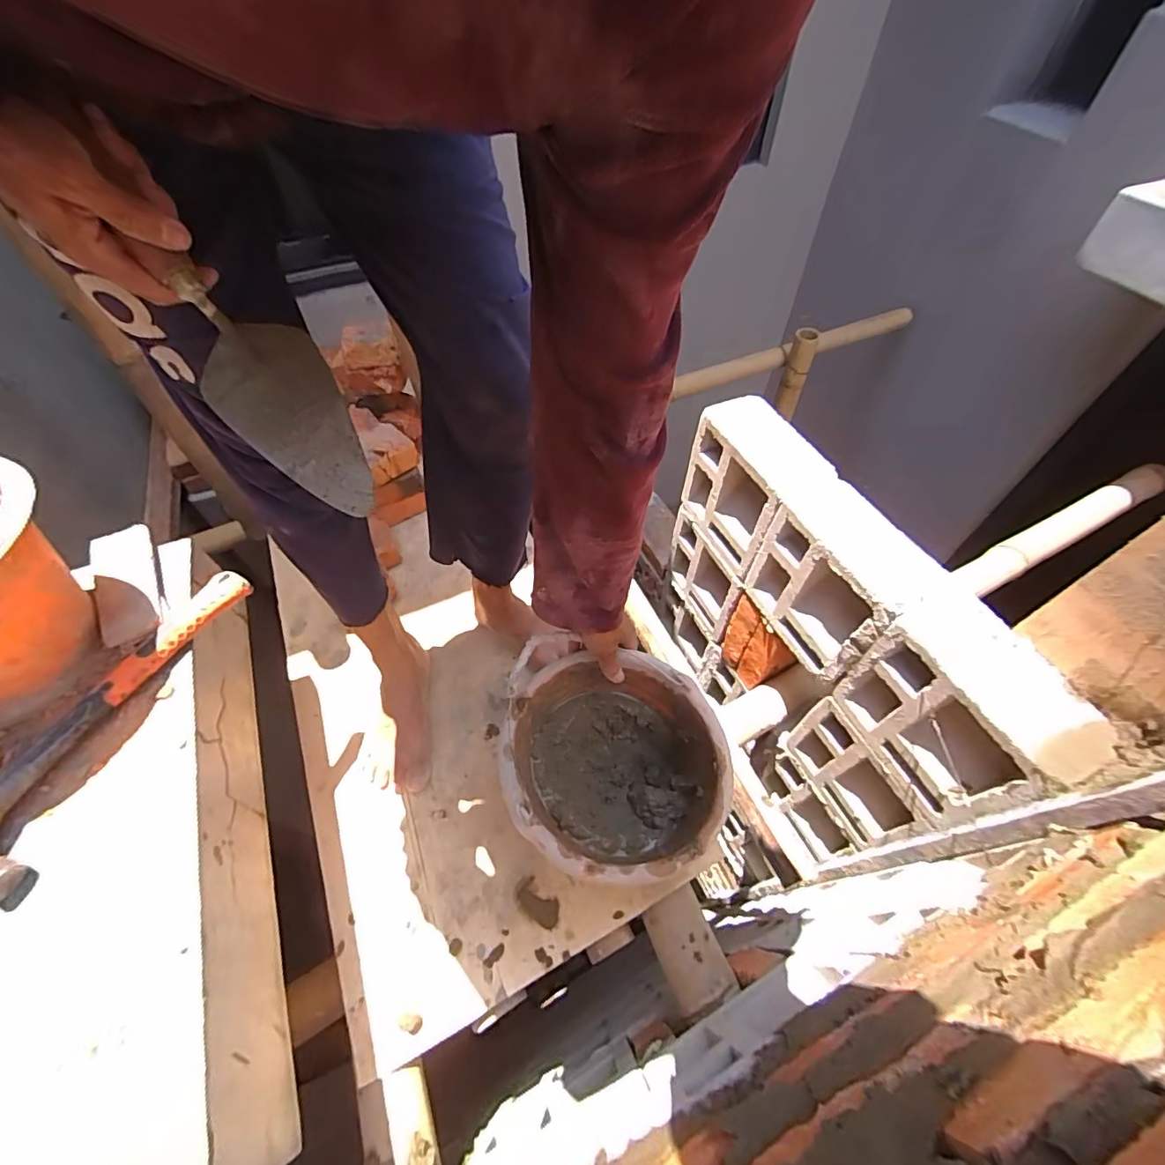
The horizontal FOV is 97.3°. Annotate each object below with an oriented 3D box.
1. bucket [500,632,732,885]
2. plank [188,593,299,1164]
[{"bbox_3d":[0.033,0.212,0.600,0.233,0.159,0.236,0,56,0],"label":"bucket"},{"bbox_3d":[-0.337,0.220,0.496,0.033,0.118,0.525,-19,58,-12],"label":"plank"}]

